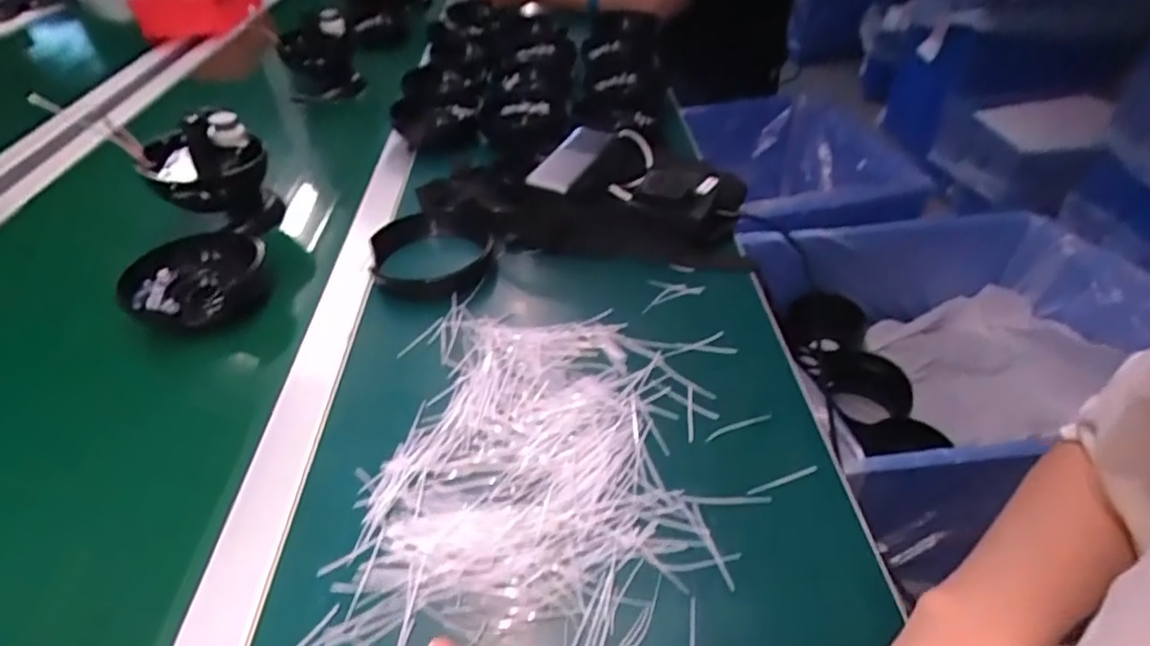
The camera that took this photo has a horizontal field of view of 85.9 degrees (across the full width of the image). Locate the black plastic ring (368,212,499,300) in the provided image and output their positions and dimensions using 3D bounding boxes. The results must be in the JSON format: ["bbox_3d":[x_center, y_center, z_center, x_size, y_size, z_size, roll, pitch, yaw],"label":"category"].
[{"bbox_3d":[-0.133,-0.068,0.584,0.111,0.026,0.112,-10,41,-8],"label":"black plastic ring"}]

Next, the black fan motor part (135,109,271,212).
[{"bbox_3d":[-0.375,-0.166,0.639,0.097,0.085,0.082,-15,43,-13],"label":"black fan motor part"}]

